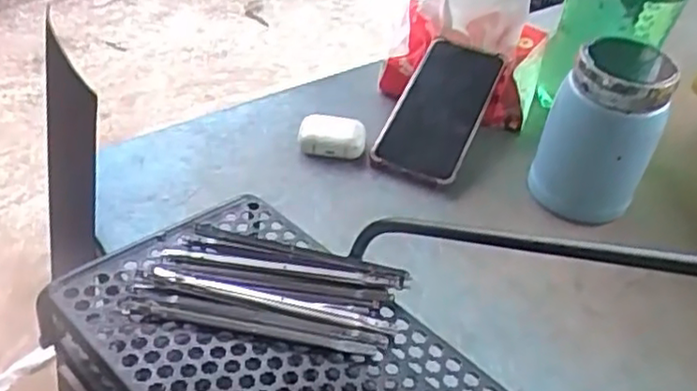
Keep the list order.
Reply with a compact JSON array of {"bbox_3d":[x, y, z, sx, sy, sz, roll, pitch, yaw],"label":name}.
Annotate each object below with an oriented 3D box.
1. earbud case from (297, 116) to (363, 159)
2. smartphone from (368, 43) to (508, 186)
[{"bbox_3d":[-0.015,-0.054,0.636,0.059,0.019,0.043,5,40,-1],"label":"earbud case"},{"bbox_3d":[0.089,-0.087,0.671,0.078,0.014,0.178,18,55,16],"label":"smartphone"}]

